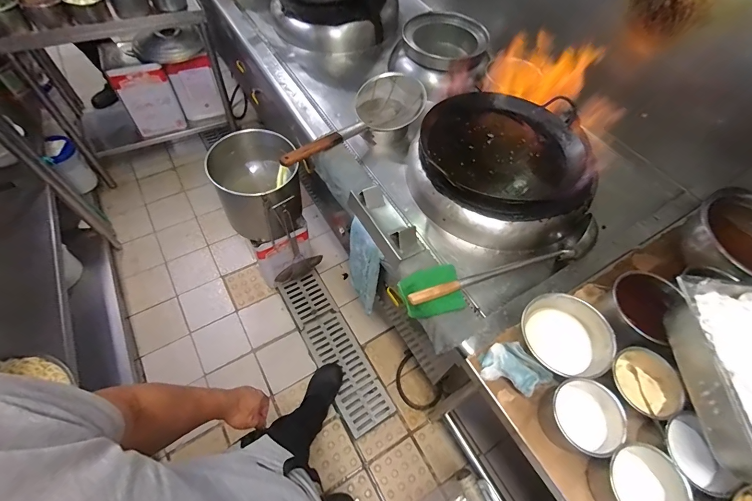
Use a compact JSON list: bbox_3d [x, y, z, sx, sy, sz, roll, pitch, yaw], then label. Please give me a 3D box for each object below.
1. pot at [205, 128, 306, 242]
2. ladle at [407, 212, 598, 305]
[{"bbox_3d":[-0.424,-0.217,1.285,0.267,0.298,0.297,-19,61,-15],"label":"pot"},{"bbox_3d":[0.335,0.040,0.841,0.543,0.109,0.084,-21,62,-16],"label":"ladle"}]

